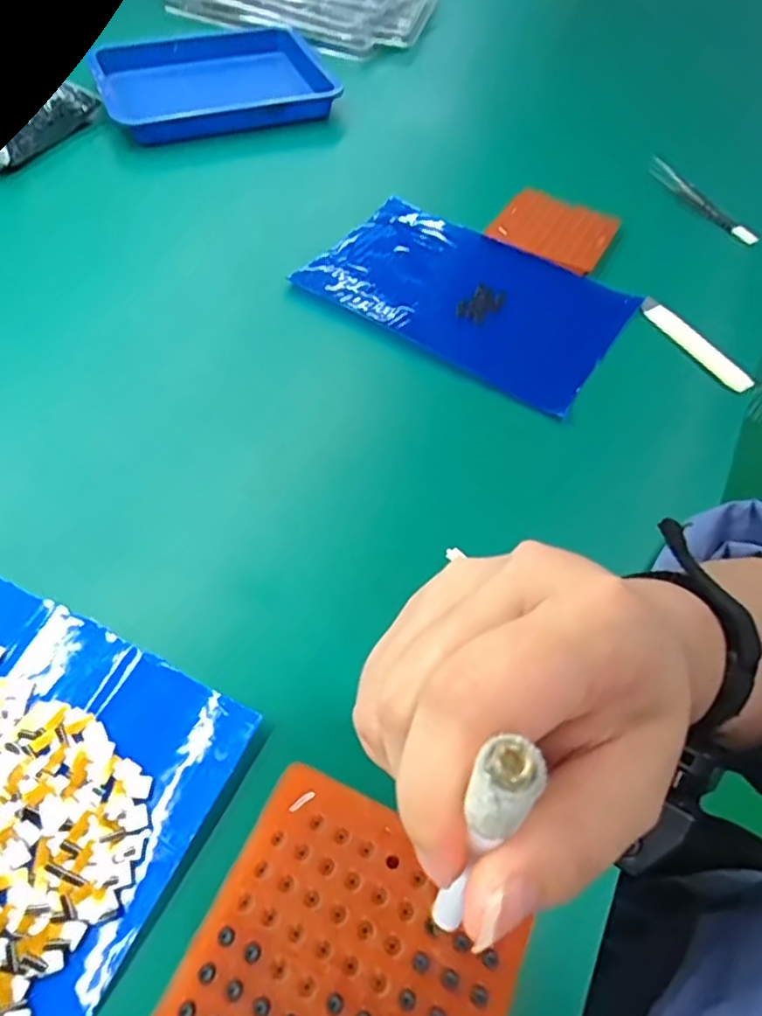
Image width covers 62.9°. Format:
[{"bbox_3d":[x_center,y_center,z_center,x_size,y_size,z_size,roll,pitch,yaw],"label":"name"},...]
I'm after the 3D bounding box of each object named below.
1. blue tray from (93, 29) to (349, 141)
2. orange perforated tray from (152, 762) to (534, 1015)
[{"bbox_3d":[-0.163,-0.420,0.607,0.210,0.029,0.157,-14,58,-14],"label":"blue tray"},{"bbox_3d":[-0.010,0.128,0.167,0.082,0.006,0.087,23,57,11],"label":"orange perforated tray"}]

